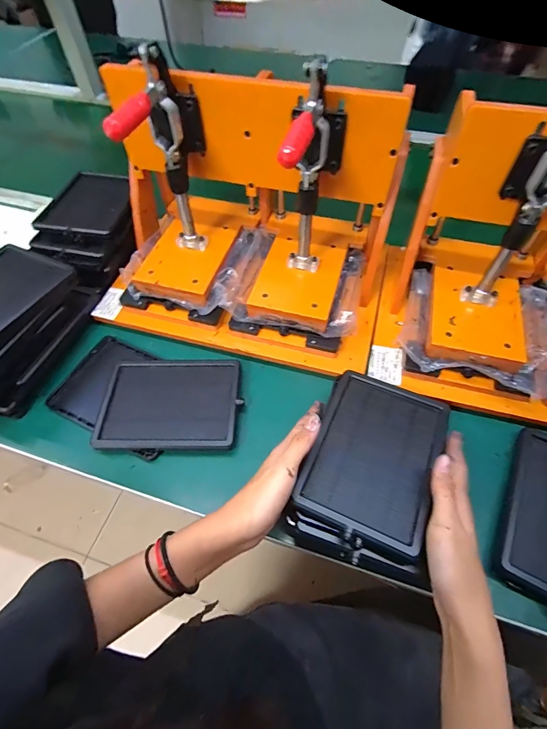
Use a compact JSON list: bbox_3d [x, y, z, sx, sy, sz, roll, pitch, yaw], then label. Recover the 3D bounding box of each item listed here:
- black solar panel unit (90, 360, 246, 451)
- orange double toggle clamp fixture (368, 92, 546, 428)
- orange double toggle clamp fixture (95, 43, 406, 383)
[{"bbox_3d":[-0.123,0.044,0.445,0.161,0.016,0.119,0,56,1],"label":"black solar panel unit"},{"bbox_3d":[0.314,-0.098,0.372,0.350,0.239,0.227,15,58,11],"label":"orange double toggle clamp fixture"},{"bbox_3d":[-0.028,-0.176,0.442,0.368,0.247,0.244,18,58,13],"label":"orange double toggle clamp fixture"}]

